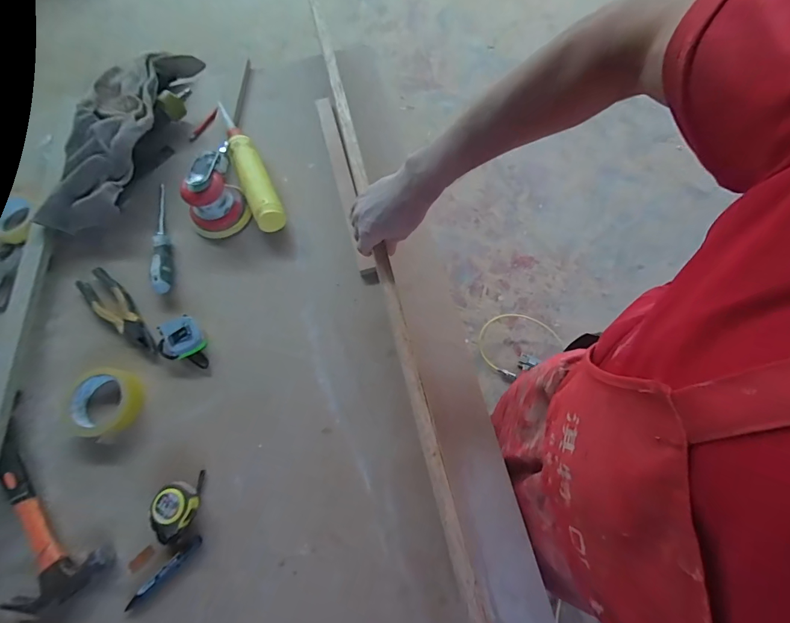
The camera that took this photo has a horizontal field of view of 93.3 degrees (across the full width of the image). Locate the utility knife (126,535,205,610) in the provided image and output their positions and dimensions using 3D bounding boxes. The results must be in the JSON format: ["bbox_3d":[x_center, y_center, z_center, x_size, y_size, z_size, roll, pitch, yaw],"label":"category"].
[{"bbox_3d":[-0.302,0.342,0.488,0.016,0.007,0.111,43,71,16],"label":"utility knife"}]

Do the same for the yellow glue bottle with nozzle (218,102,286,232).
[{"bbox_3d":[-0.274,-0.271,0.704,0.052,0.048,0.282,-25,71,-6],"label":"yellow glue bottle with nozzle"}]

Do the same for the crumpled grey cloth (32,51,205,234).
[{"bbox_3d":[-0.528,-0.360,0.722,0.143,0.100,0.455,4,66,-1],"label":"crumpled grey cloth"}]

